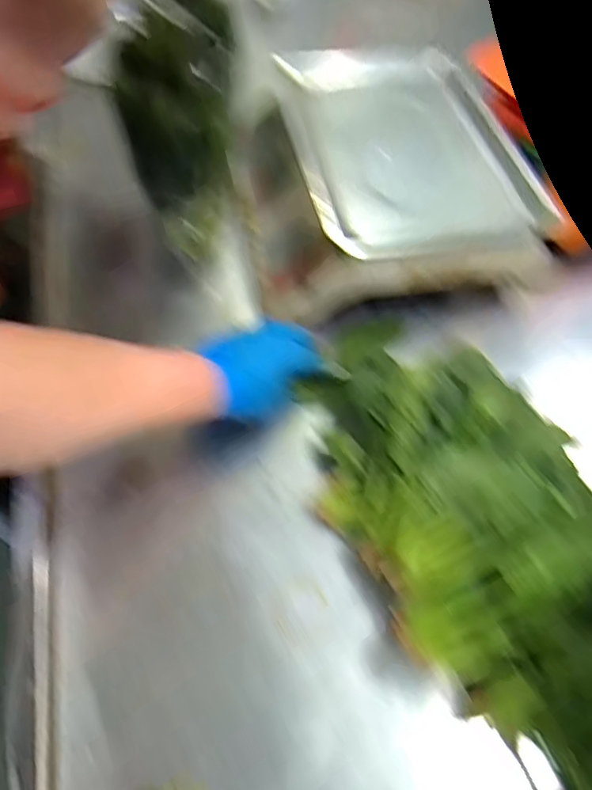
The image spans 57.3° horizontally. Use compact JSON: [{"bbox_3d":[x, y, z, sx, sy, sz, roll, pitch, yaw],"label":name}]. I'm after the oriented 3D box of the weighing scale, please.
[{"bbox_3d":[0.095,-0.253,0.634,0.311,0.112,0.325,-8,60,-10],"label":"weighing scale"}]

